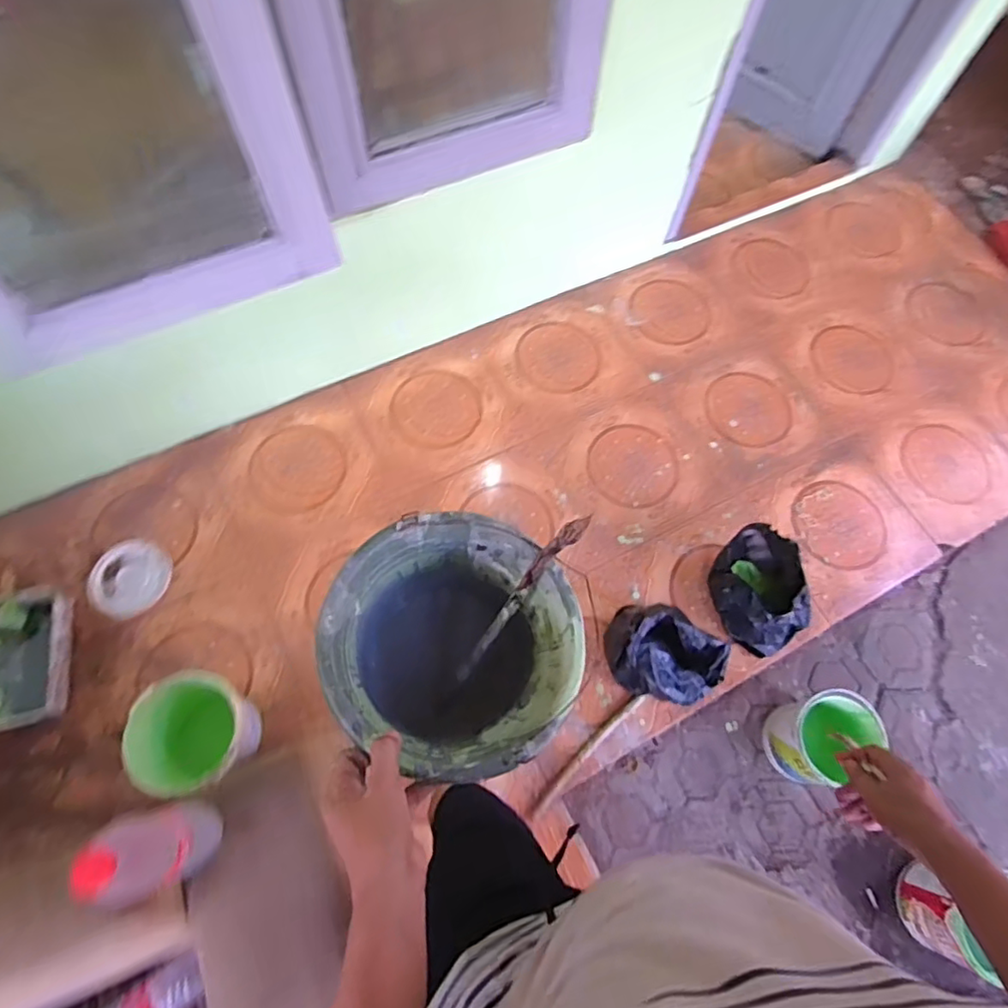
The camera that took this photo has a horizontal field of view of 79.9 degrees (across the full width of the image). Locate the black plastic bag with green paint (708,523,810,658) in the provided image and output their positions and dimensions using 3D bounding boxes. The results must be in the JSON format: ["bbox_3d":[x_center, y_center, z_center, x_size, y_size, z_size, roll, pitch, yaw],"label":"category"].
[{"bbox_3d":[0.592,0.200,1.420,0.158,0.186,0.281,-7,66,-7],"label":"black plastic bag with green paint"}]

